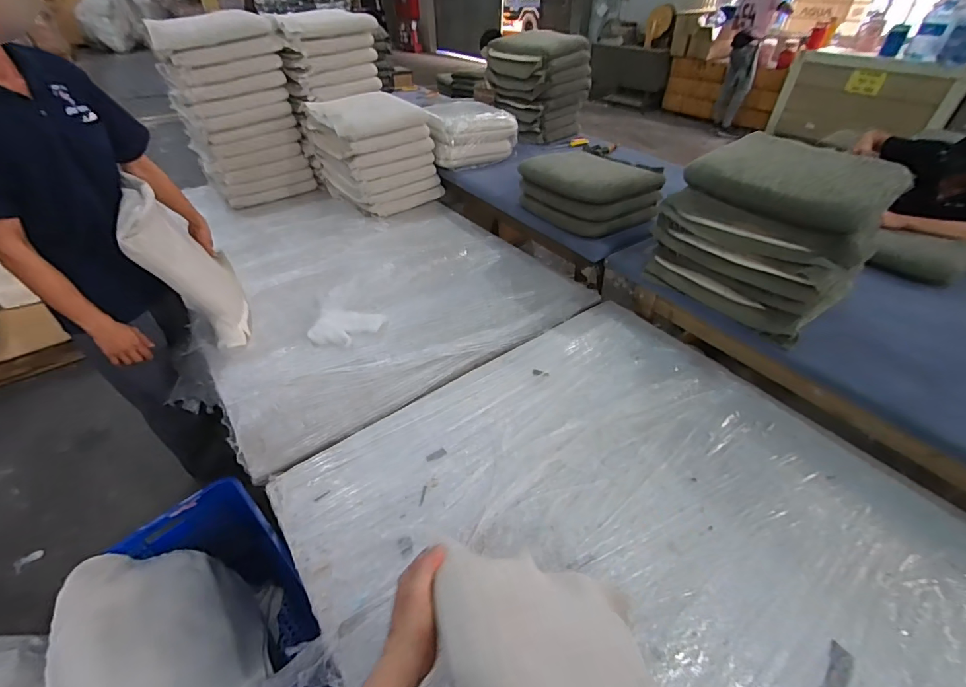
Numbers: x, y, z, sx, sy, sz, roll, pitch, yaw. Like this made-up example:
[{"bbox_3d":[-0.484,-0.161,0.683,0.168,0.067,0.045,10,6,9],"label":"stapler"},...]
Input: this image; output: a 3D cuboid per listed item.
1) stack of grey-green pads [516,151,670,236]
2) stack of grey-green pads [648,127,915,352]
[{"bbox_3d":[0.416,-0.603,1.617,0.322,0.205,0.466,-29,49,-29],"label":"stack of grey-green pads"},{"bbox_3d":[0.816,-0.311,1.197,0.417,0.376,0.466,-26,47,-26],"label":"stack of grey-green pads"}]

